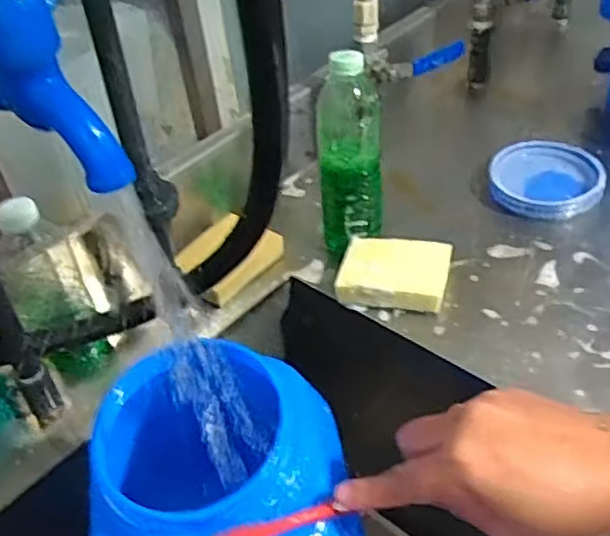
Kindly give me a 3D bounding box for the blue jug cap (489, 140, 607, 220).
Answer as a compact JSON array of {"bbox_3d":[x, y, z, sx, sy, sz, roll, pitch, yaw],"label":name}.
[{"bbox_3d":[0.268,-0.098,0.782,0.120,0.032,0.117,0,41,9],"label":"blue jug cap"}]

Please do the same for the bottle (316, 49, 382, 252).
[{"bbox_3d":[0.043,-0.106,0.689,0.061,0.199,0.054,-1,40,7],"label":"bottle"}]

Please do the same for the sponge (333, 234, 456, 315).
[{"bbox_3d":[0.089,0.003,0.684,0.101,0.035,0.082,6,42,16],"label":"sponge"}]

